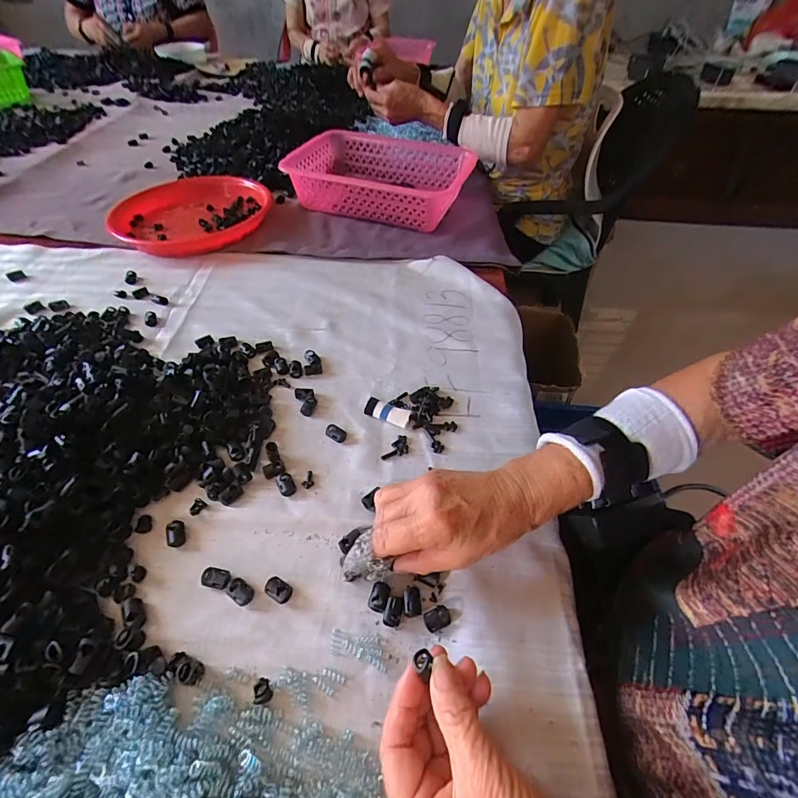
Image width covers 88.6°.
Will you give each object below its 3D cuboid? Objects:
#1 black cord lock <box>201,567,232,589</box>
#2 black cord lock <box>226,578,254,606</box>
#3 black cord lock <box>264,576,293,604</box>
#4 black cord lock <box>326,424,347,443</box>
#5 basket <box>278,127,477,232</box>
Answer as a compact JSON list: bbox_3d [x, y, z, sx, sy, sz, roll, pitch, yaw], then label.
[{"bbox_3d":[-0.141,0.139,0.317,0.022,0.007,0.015,13,51,8],"label":"black cord lock"},{"bbox_3d":[-0.121,0.147,0.312,0.019,0.007,0.014,28,54,19],"label":"black cord lock"},{"bbox_3d":[-0.092,0.147,0.314,0.019,0.009,0.014,25,54,17],"label":"black cord lock"},{"bbox_3d":[-0.063,0.035,0.409,0.021,0.008,0.014,24,53,16],"label":"black cord lock"},{"bbox_3d":[-0.027,-0.355,0.666,0.261,0.078,0.144,18,52,12],"label":"basket"}]

